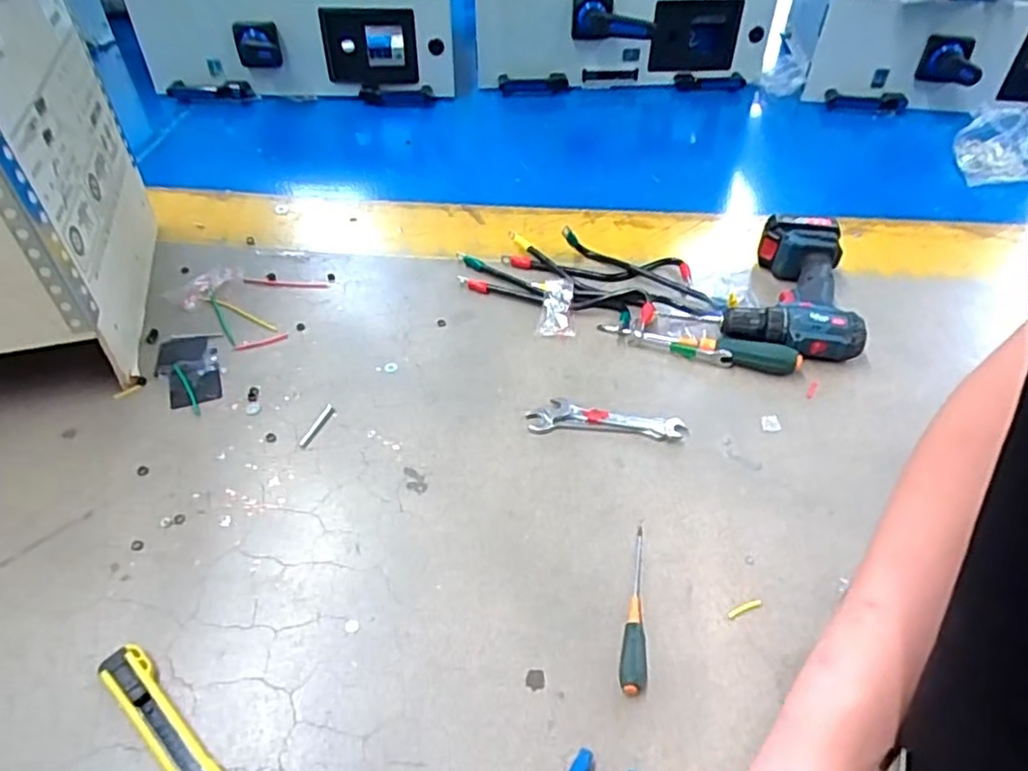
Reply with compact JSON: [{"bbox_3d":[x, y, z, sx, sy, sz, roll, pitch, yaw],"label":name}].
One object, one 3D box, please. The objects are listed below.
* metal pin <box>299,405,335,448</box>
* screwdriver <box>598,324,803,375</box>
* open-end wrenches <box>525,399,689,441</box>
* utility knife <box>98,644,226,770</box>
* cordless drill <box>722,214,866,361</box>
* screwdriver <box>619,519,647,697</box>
[{"bbox_3d":[-0.207,0.042,0.686,0.010,0.005,0.057,19,48,17],"label":"metal pin"},{"bbox_3d":[0.213,-0.049,0.759,0.226,0.025,0.031,15,47,14],"label":"screwdriver"},{"bbox_3d":[0.096,0.036,0.682,0.161,0.007,0.037,4,46,4],"label":"open-end wrenches"},{"bbox_3d":[-0.253,0.251,0.474,0.158,0.017,0.029,33,54,28],"label":"utility knife"},{"bbox_3d":[0.351,-0.119,0.796,0.143,0.073,0.206,17,48,16],"label":"cordless drill"},{"bbox_3d":[0.101,0.179,0.547,0.019,0.016,0.151,6,46,6],"label":"screwdriver"}]

